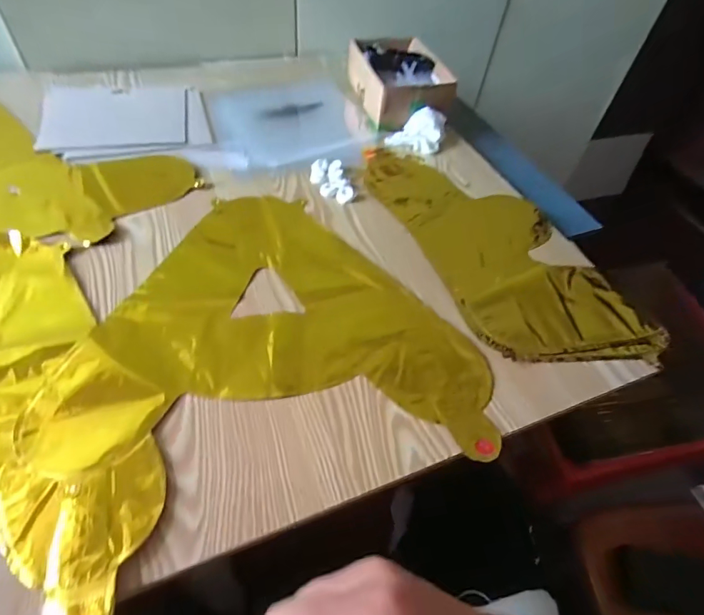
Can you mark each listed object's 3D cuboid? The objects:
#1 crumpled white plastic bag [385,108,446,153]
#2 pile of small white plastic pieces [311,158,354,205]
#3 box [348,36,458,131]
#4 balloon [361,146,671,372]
[{"bbox_3d":[0.100,-0.274,0.654,0.084,0.037,0.057,12,51,4],"label":"crumpled white plastic bag"},{"bbox_3d":[-0.030,-0.174,0.579,0.046,0.012,0.087,-10,53,-13],"label":"pile of small white plastic pieces"},{"bbox_3d":[0.075,-0.384,0.720,0.135,0.070,0.210,-7,52,-12],"label":"box"},{"bbox_3d":[0.165,-0.087,0.536,0.184,0.020,0.414,-17,55,-19],"label":"balloon"}]

